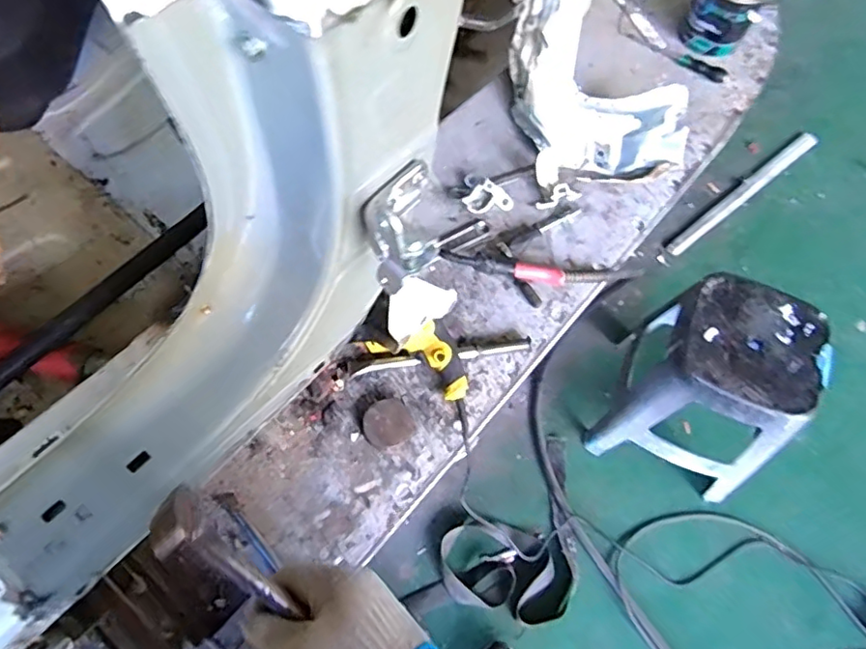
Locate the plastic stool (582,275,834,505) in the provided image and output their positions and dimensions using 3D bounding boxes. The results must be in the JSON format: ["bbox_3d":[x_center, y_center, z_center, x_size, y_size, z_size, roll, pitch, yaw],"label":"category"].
[{"bbox_3d":[0.623,0.144,1.428,0.329,0.469,0.331,21,64,7],"label":"plastic stool"}]

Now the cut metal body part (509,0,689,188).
[{"bbox_3d":[0.346,-0.549,1.350,0.325,0.141,0.499,-5,63,-6],"label":"cut metal body part"}]

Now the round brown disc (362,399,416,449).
[{"bbox_3d":[-0.078,0.164,1.027,0.087,0.033,0.088,-29,68,-17],"label":"round brown disc"}]

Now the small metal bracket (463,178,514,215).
[{"bbox_3d":[0.111,-0.257,1.245,0.091,0.031,0.067,-22,66,-14],"label":"small metal bracket"}]

